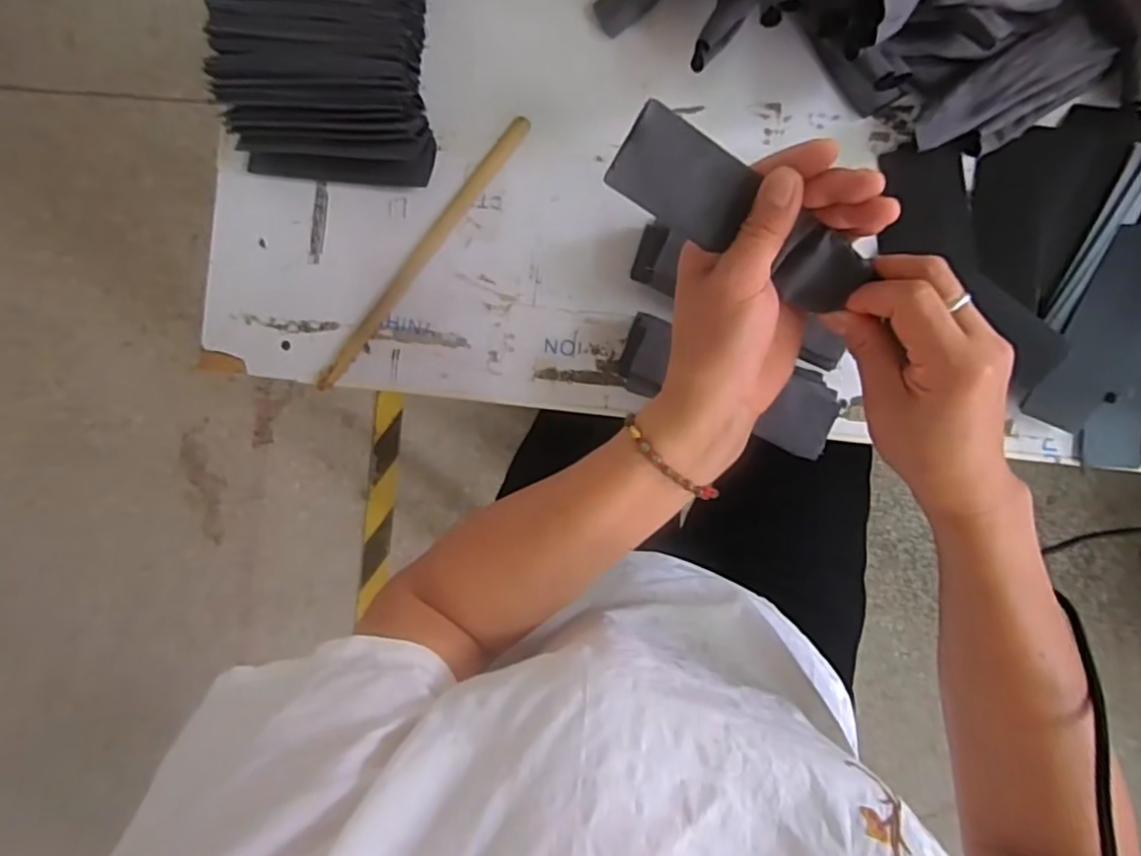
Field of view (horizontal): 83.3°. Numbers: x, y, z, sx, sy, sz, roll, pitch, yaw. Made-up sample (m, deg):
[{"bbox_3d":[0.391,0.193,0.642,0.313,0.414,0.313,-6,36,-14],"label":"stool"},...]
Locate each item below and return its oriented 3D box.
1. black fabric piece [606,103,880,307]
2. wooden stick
[{"bbox_3d":[0.085,-0.105,0.317,0.134,0.015,0.040,30,93,-8],"label":"black fabric piece"},{"bbox_3d":[-0.121,-0.141,0.520,0.017,0.007,0.266,38,93,2],"label":"wooden stick"}]

